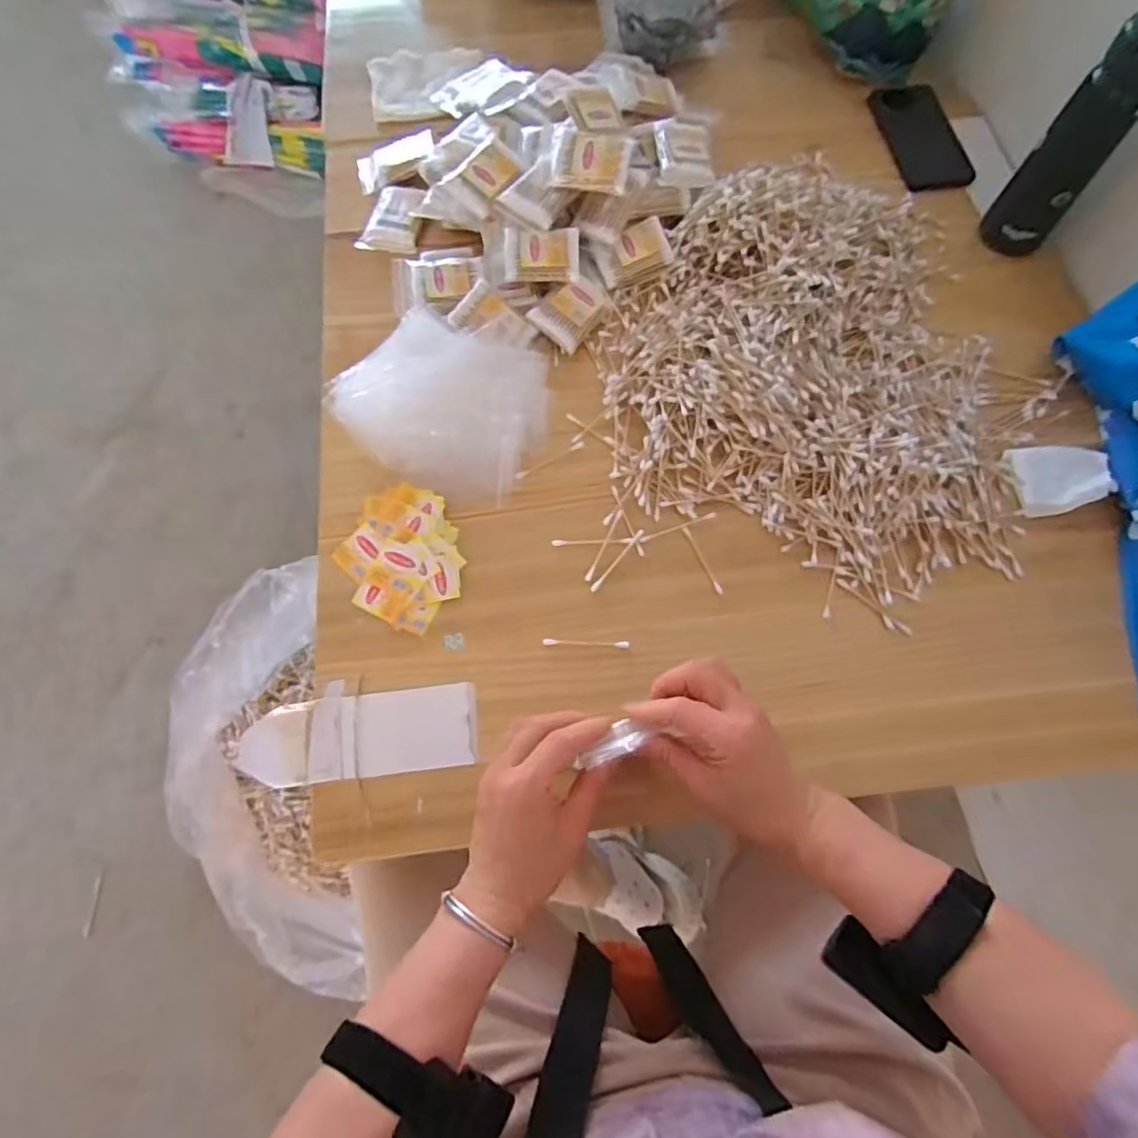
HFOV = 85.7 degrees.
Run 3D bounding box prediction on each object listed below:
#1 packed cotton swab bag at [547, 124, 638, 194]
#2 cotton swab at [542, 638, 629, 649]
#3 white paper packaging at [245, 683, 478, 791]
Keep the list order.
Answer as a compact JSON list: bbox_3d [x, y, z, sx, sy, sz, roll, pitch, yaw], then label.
[{"bbox_3d":[0.019,-0.385,0.576,0.078,0.017,0.061,12,91,4],"label":"packed cotton swab bag"},{"bbox_3d":[0.014,0.060,0.496,0.069,0.004,0.006,3,68,1],"label":"cotton swab"},{"bbox_3d":[-0.164,0.131,0.481,0.182,0.011,0.063,-6,68,-3],"label":"white paper packaging"}]

